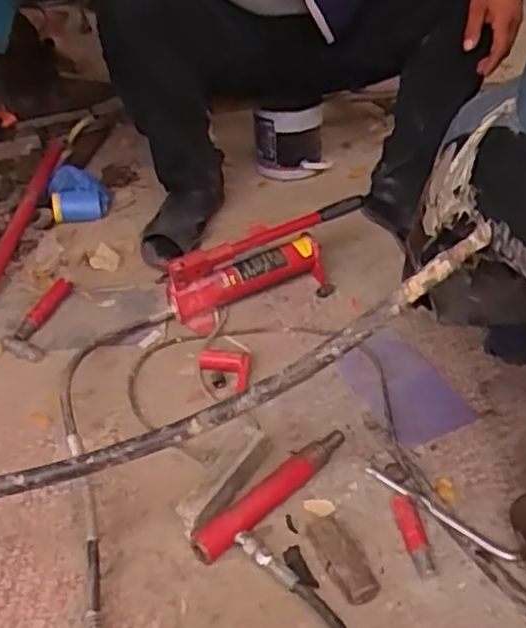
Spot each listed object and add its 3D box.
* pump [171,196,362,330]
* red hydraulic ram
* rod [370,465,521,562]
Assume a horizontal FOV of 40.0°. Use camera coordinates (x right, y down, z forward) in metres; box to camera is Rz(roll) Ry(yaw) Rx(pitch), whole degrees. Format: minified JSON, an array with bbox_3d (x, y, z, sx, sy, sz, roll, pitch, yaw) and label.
[{"bbox_3d":[0.020,-0.088,1.304,0.388,0.134,0.095,-21,44,-22],"label":"pump"},{"bbox_3d":[0.017,0.232,0.970,0.272,0.051,0.040,-33,49,-32],"label":"red hydraulic ram"},{"bbox_3d":[0.232,0.264,0.955,0.218,0.009,0.020,29,48,31],"label":"rod"}]

